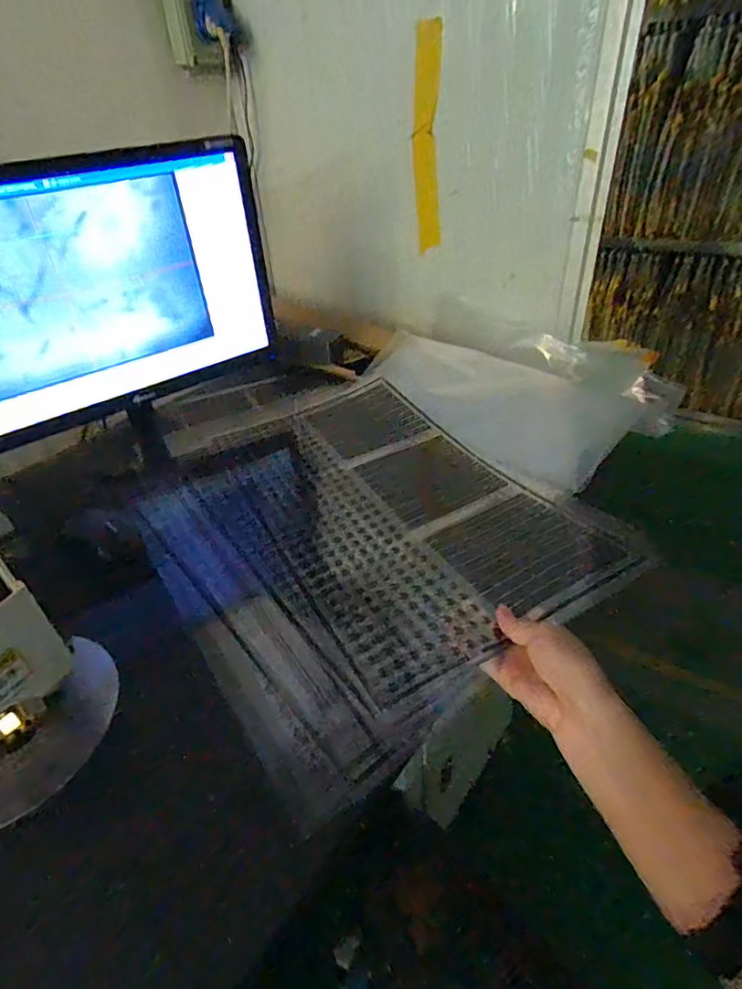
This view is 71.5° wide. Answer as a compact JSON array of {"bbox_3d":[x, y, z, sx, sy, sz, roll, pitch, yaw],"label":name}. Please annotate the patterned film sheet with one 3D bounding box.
[{"bbox_3d":[-0.028,0.025,0.625,0.417,0.061,0.532,-24,43,-23],"label":"patterned film sheet"}]

